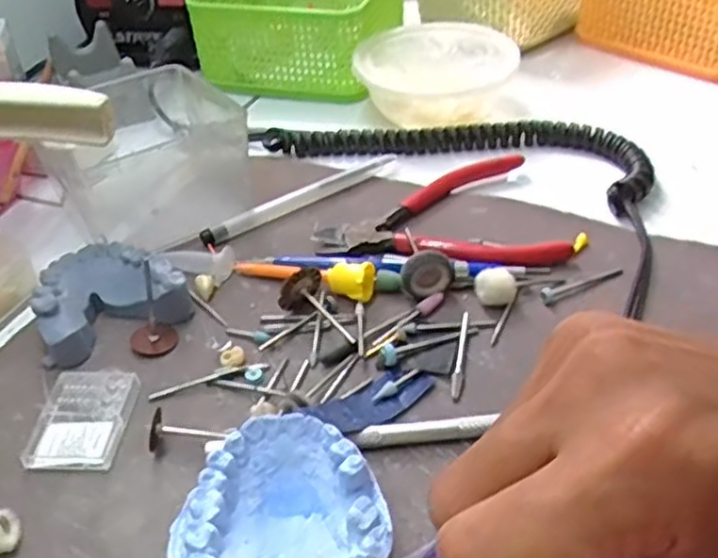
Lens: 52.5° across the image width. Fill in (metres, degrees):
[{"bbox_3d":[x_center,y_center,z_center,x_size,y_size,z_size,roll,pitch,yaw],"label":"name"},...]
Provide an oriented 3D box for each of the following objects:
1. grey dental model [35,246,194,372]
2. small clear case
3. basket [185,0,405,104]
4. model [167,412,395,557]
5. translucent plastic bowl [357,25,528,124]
[{"bbox_3d":[-0.117,0.006,0.341,0.065,0.025,0.052,-20,42,-18],"label":"grey dental model"},{"bbox_3d":[-0.112,0.057,0.296,0.035,0.006,0.046,0,40,5],"label":"small clear case"},{"bbox_3d":[-0.040,-0.196,0.549,0.130,0.062,0.133,9,42,15],"label":"basket"},{"bbox_3d":[-0.025,0.078,0.245,0.067,0.029,0.056,-4,40,0],"label":"model"},{"bbox_3d":[0.051,-0.131,0.479,0.100,0.042,0.093,-2,39,1],"label":"translucent plastic bowl"}]

